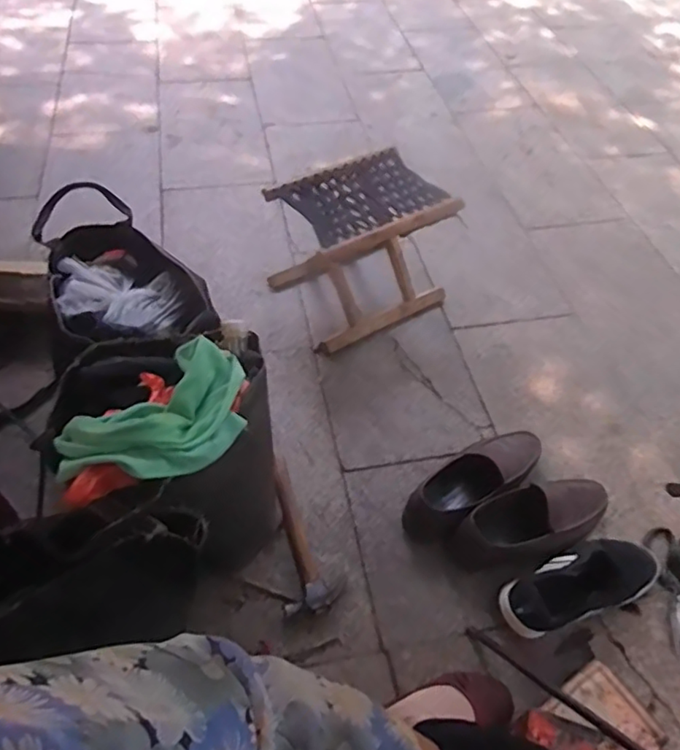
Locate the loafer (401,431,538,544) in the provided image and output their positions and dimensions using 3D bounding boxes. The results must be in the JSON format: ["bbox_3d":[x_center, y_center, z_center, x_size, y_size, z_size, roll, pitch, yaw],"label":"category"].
[{"bbox_3d":[0.222,0.174,0.963,0.277,0.071,0.096,-29,58,-21],"label":"loafer"}]

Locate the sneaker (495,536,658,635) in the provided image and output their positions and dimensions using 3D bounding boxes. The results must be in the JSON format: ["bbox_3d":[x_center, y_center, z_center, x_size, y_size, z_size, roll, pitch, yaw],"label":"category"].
[{"bbox_3d":[0.349,0.299,0.849,0.250,0.093,0.095,-16,54,-13],"label":"sneaker"}]

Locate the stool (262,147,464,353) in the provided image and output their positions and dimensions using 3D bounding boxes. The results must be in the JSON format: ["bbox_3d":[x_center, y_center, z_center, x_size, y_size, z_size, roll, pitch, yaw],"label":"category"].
[{"bbox_3d":[0.040,-0.255,1.184,0.297,0.244,0.261,-23,57,-19],"label":"stool"}]

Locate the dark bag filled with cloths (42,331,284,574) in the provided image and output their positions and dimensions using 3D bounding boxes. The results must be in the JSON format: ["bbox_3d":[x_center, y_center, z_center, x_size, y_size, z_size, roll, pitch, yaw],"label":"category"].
[{"bbox_3d":[-0.238,0.104,0.843,0.277,0.258,0.289,-4,53,-6],"label":"dark bag filled with cloths"}]

